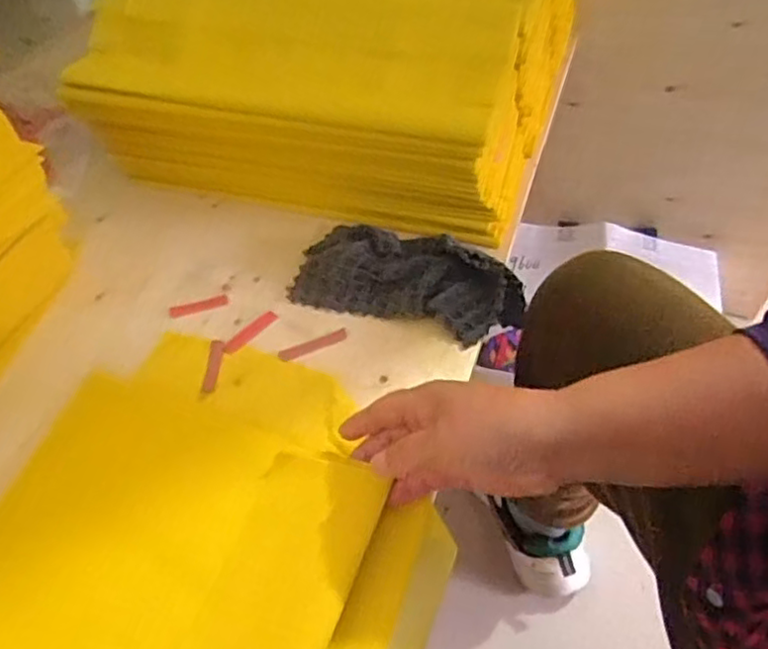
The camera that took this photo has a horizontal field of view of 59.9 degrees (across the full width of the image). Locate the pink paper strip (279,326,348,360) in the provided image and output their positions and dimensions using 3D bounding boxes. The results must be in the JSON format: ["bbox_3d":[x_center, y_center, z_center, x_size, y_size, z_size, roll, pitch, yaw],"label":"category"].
[{"bbox_3d":[-0.055,0.015,0.519,0.056,0.004,0.011,-20,52,-14],"label":"pink paper strip"}]

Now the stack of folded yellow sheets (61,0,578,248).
[{"bbox_3d":[-0.024,-0.296,0.668,0.384,0.148,0.430,11,51,11],"label":"stack of folded yellow sheets"}]

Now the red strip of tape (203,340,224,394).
[{"bbox_3d":[-0.128,0.031,0.500,0.010,0.004,0.050,-2,50,0],"label":"red strip of tape"}]

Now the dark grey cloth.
[{"bbox_3d":[0.023,-0.043,0.541,0.188,0.038,0.092,15,52,14],"label":"dark grey cloth"}]

